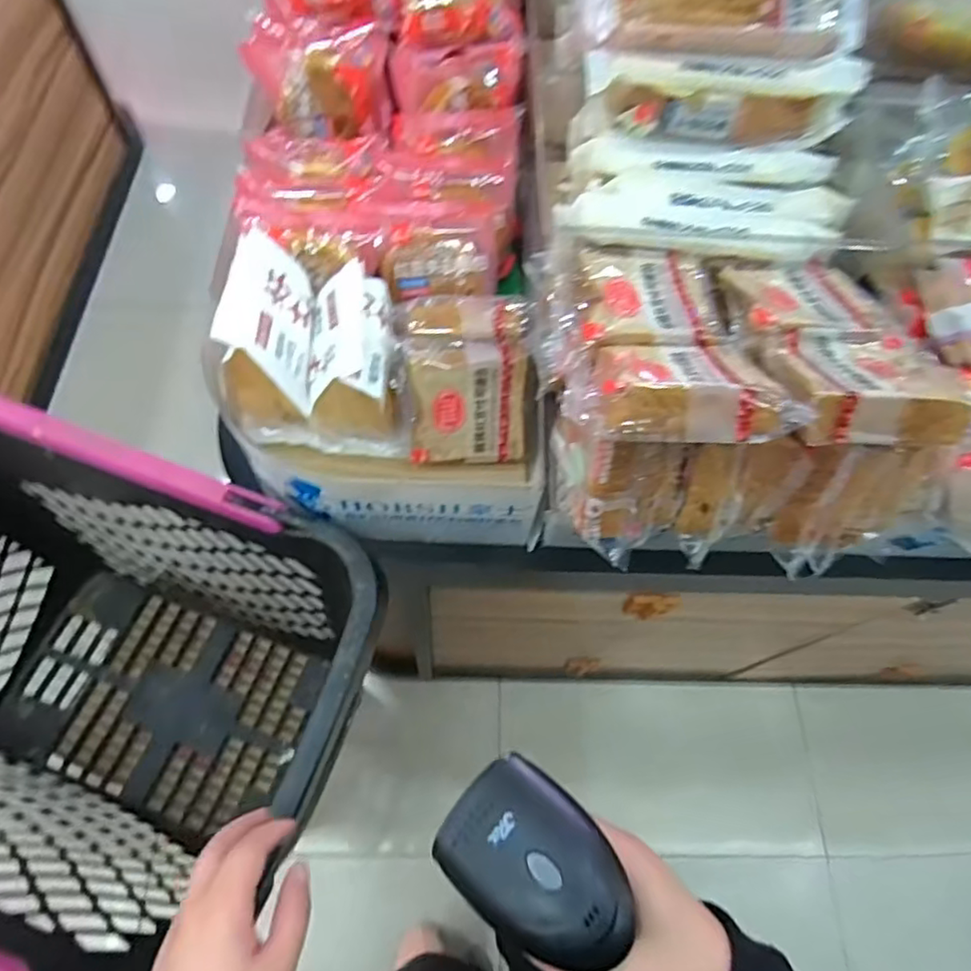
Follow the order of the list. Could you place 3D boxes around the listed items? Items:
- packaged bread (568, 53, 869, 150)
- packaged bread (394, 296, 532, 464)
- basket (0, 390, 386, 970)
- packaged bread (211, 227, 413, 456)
[{"bbox_3d":[0.209,-0.351,0.573,0.240,0.060,0.049,-3,63,-5],"label":"packaged bread"},{"bbox_3d":[-0.018,-0.096,0.574,0.109,0.088,0.121,-4,63,-5],"label":"packaged bread"},{"bbox_3d":[-0.404,0.221,0.694,0.560,0.481,0.370,19,63,7],"label":"basket"},{"bbox_3d":[-0.140,-0.117,0.549,0.143,0.144,0.116,2,63,-2],"label":"packaged bread"}]

